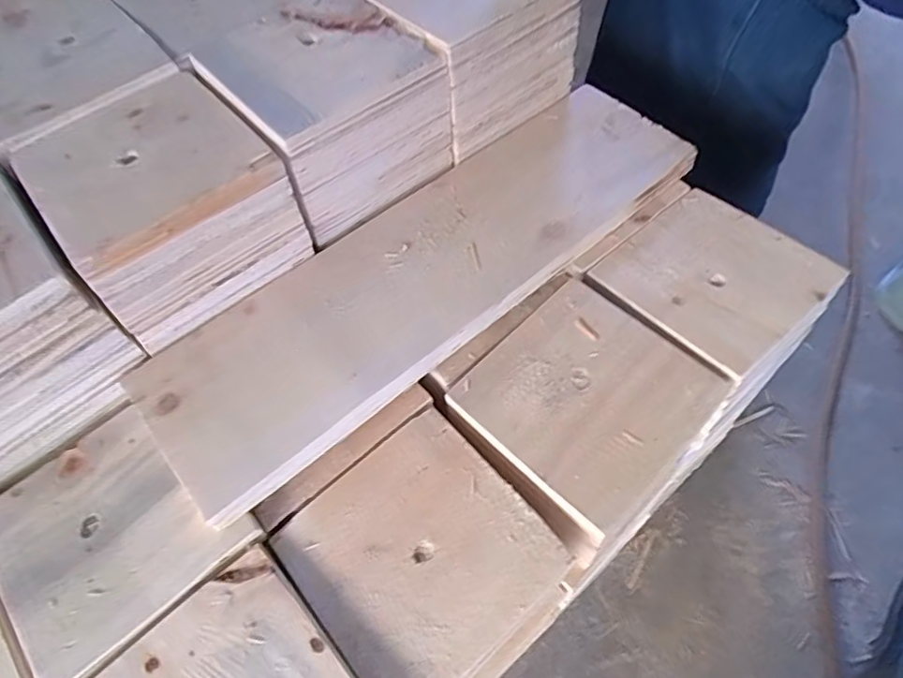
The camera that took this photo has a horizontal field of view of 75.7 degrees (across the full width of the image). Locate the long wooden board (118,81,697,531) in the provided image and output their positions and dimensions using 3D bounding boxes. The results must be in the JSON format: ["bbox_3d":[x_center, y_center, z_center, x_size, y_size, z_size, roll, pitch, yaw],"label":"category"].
[{"bbox_3d":[-0.007,-0.042,0.291,0.301,0.017,0.088,-37,64,-17],"label":"long wooden board"}]

